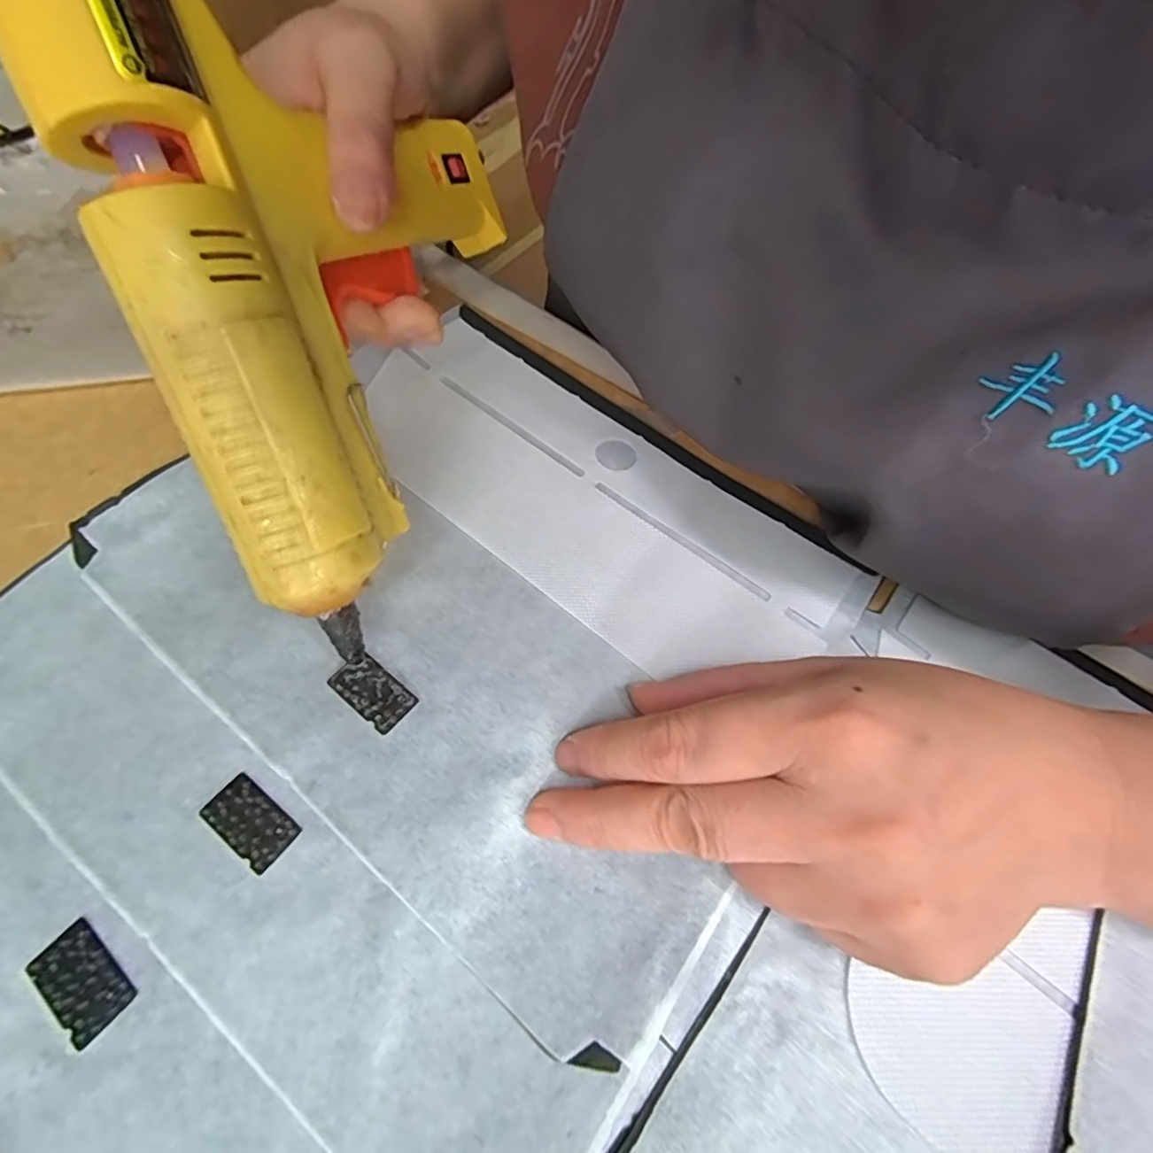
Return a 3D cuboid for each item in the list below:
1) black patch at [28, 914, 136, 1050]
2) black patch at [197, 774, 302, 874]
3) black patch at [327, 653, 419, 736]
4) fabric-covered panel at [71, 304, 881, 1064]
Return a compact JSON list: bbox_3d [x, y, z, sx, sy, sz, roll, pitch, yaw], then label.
[{"bbox_3d":[-0.135,0.109,0.155,0.029,0.004,0.016,36,65,14],"label":"black patch"},{"bbox_3d":[-0.100,0.075,0.175,0.029,0.004,0.016,34,65,14],"label":"black patch"},{"bbox_3d":[-0.070,0.039,0.195,0.029,0.004,0.016,36,65,14],"label":"black patch"},{"bbox_3d":[-0.027,-0.002,0.219,0.240,0.010,0.197,37,65,15],"label":"fabric-covered panel"}]

